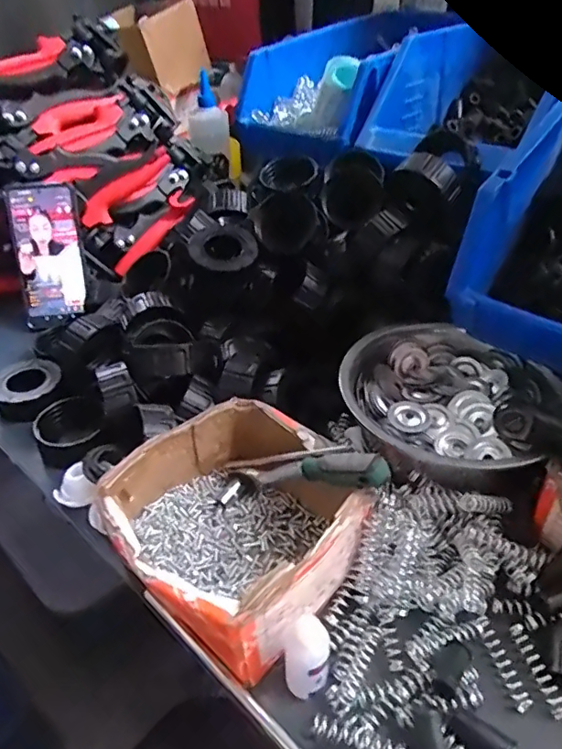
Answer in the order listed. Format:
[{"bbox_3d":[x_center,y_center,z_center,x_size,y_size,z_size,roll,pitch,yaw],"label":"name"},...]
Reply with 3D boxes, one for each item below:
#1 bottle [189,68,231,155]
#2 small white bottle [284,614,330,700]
[{"bbox_3d":[-0.110,-0.387,0.800,0.060,0.108,0.047,-4,39,-3],"label":"bottle"},{"bbox_3d":[0.015,0.162,0.308,0.025,0.059,0.026,2,39,4],"label":"small white bottle"}]

